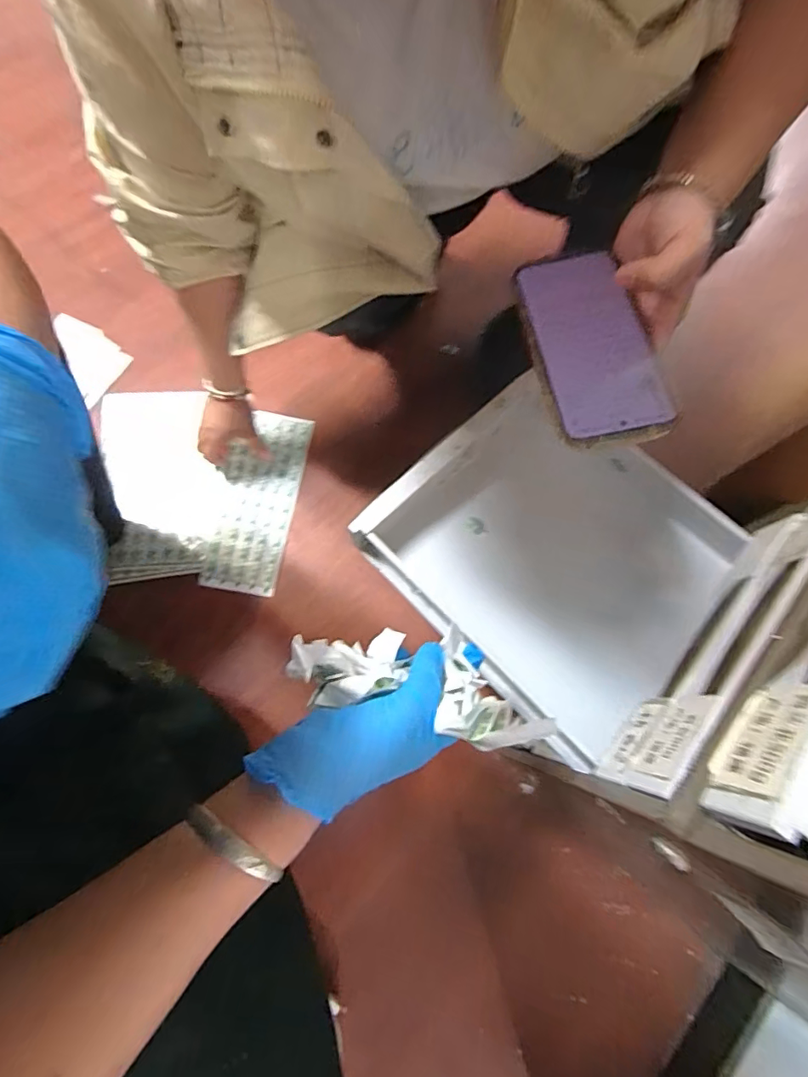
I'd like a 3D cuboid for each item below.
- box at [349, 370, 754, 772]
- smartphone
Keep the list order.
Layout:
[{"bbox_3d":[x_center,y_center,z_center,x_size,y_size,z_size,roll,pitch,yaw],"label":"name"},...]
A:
[{"bbox_3d":[0.143,0.009,0.509,0.282,0.097,0.260,44,77,10],"label":"box"},{"bbox_3d":[0.127,-0.135,0.345,0.073,0.008,0.161,-12,66,5],"label":"smartphone"}]

